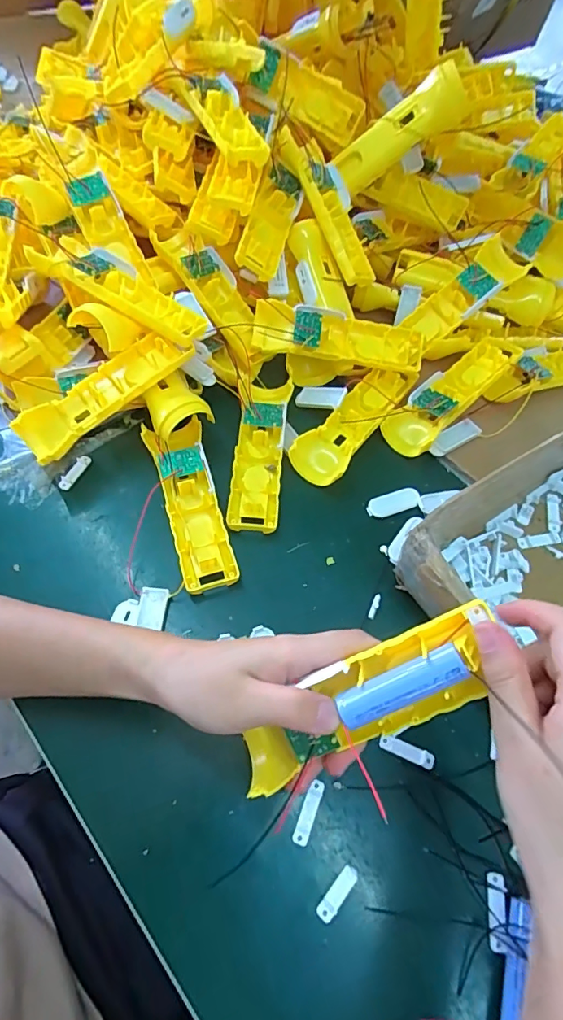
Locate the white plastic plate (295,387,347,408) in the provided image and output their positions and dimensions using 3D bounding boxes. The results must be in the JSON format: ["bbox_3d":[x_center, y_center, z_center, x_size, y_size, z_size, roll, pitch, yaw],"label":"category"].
[{"bbox_3d":[0.037,-0.110,0.470,0.053,0.004,0.022,15,78,38],"label":"white plastic plate"}]

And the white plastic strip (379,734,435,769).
[{"bbox_3d":[0.086,0.163,0.328,0.038,0.004,0.010,22,60,10],"label":"white plastic strip"}]

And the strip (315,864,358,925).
[{"bbox_3d":[0.034,0.228,0.288,0.010,0.004,0.032,39,64,19],"label":"strip"}]

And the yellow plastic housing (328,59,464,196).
[{"bbox_3d":[0.115,-0.363,0.475,0.128,0.048,0.030,-19,51,34],"label":"yellow plastic housing"}]

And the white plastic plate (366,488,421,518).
[{"bbox_3d":[0.099,-0.006,0.430,0.049,0.007,0.020,-16,61,-13],"label":"white plastic plate"}]

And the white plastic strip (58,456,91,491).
[{"bbox_3d":[-0.184,-0.033,0.432,0.011,0.007,0.040,22,60,10],"label":"white plastic strip"}]

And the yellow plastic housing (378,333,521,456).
[{"bbox_3d":[0.173,-0.115,0.477,0.176,0.034,0.045,-37,68,-22],"label":"yellow plastic housing"}]

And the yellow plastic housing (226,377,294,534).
[{"bbox_3d":[-0.019,-0.056,0.436,0.047,0.022,0.157,3,59,-2],"label":"yellow plastic housing"}]

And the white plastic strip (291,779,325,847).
[{"bbox_3d":[0.018,0.193,0.309,0.011,0.004,0.038,21,60,9],"label":"white plastic strip"}]

